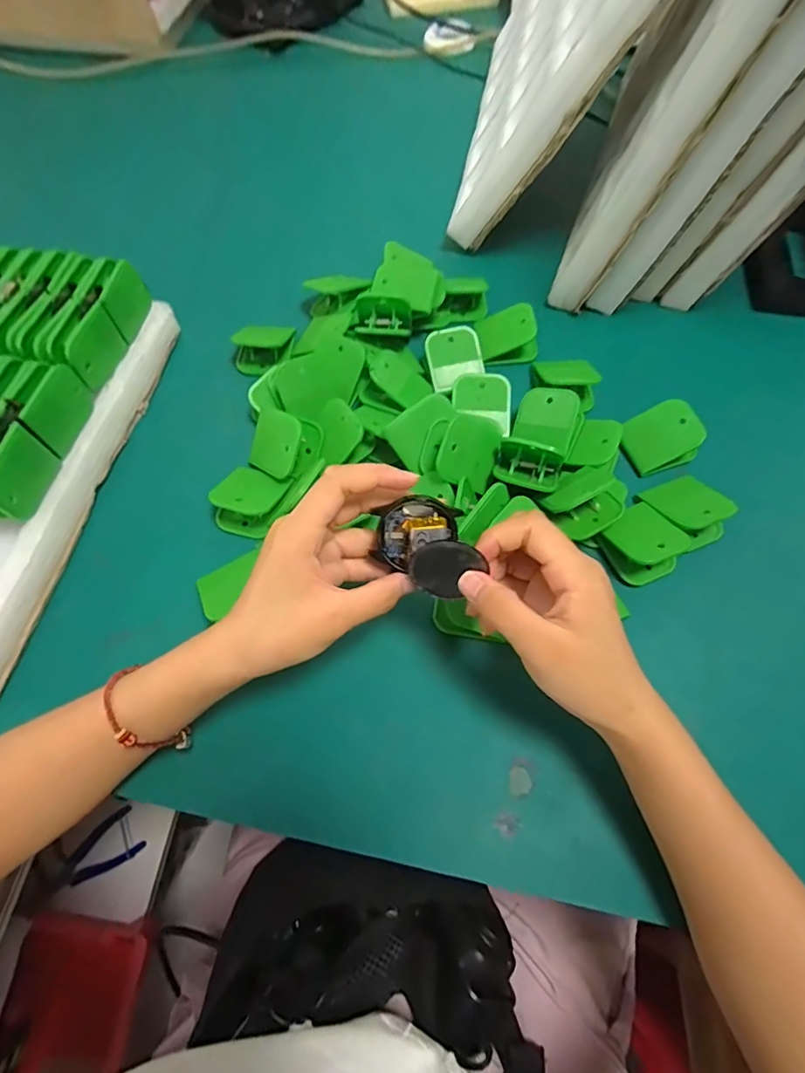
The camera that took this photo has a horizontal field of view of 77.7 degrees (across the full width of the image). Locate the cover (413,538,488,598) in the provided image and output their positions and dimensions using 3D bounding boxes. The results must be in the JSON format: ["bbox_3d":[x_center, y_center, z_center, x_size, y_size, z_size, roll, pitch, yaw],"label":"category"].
[{"bbox_3d":[0.022,0.017,0.268,0.033,0.039,0.005,37,34,-11],"label":"cover"}]

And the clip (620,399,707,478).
[{"bbox_3d":[0.205,-0.078,0.397,0.053,0.025,0.048,-22,66,-8],"label":"clip"}]

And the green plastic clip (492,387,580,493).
[{"bbox_3d":[0.103,-0.078,0.375,0.047,0.025,0.087,19,67,11],"label":"green plastic clip"}]

